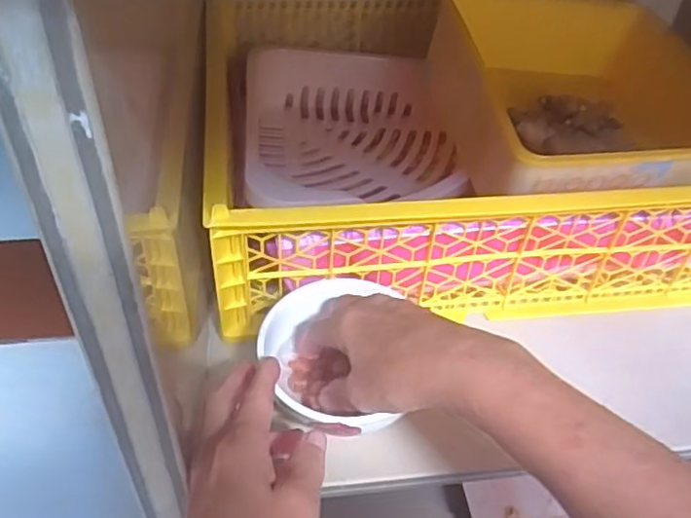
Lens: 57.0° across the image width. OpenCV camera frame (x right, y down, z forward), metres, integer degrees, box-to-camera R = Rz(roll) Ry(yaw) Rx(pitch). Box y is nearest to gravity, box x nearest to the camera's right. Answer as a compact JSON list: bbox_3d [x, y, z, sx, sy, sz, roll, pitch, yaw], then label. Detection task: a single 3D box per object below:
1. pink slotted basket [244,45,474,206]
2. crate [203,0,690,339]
[{"bbox_3d":[0.010,-0.107,0.584,0.189,0.082,0.263,-2,44,-6],"label":"pink slotted basket"},{"bbox_3d":[0.106,-0.124,0.604,0.450,0.127,0.377,-4,44,-8],"label":"crate"}]

